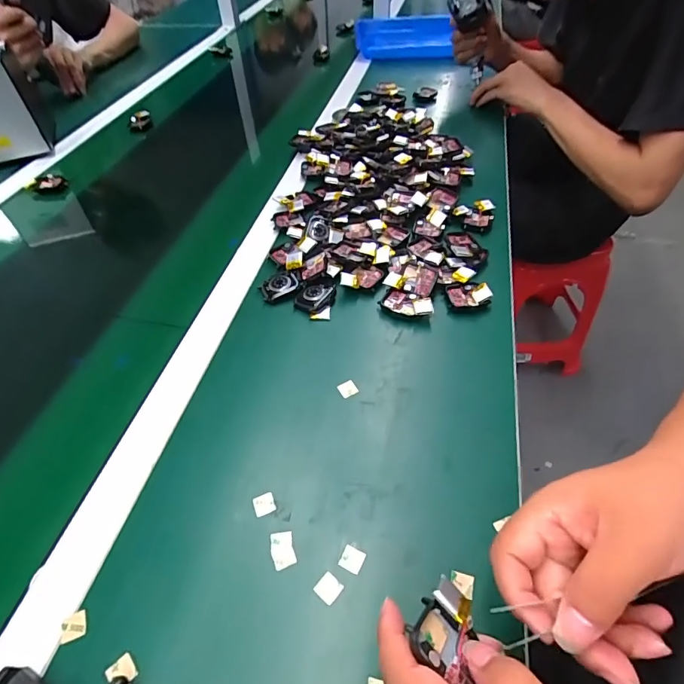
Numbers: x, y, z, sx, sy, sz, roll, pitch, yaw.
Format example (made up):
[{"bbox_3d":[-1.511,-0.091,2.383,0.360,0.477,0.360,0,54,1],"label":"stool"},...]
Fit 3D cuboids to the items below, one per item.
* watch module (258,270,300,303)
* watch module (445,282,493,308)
[{"bbox_3d":[-0.070,-0.064,0.495,0.046,0.011,0.035,-22,53,-17],"label":"watch module"},{"bbox_3d":[0.140,-0.051,0.475,0.045,0.013,0.035,-1,50,0],"label":"watch module"}]

